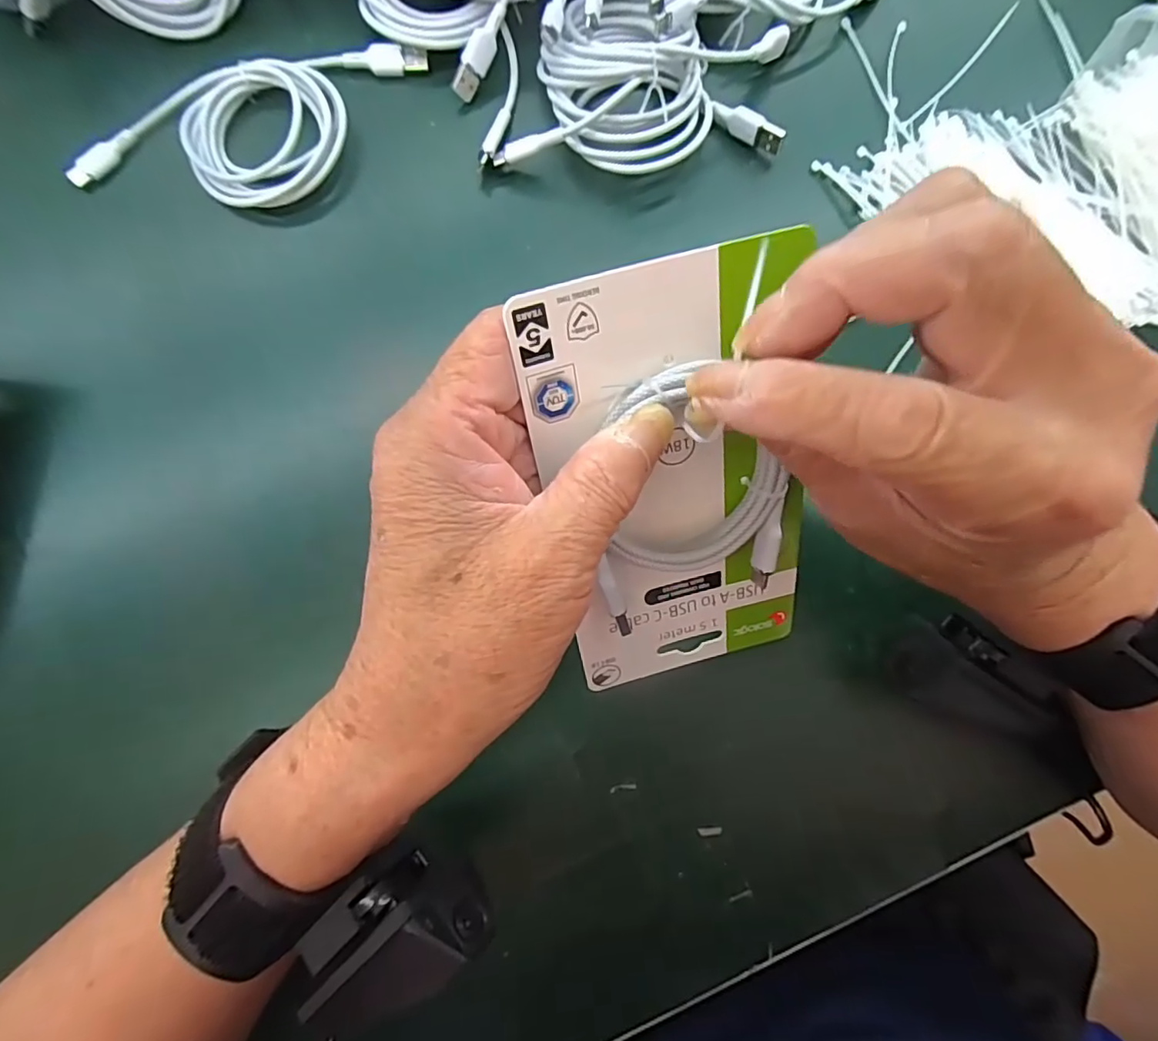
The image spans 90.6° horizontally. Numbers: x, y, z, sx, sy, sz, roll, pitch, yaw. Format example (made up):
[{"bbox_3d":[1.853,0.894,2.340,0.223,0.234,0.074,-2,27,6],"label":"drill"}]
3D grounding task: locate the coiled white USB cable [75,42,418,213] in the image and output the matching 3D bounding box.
[{"bbox_3d":[-0.165,-0.200,0.301,0.181,0.022,0.074,-16,82,-4],"label":"coiled white USB cable"}]

